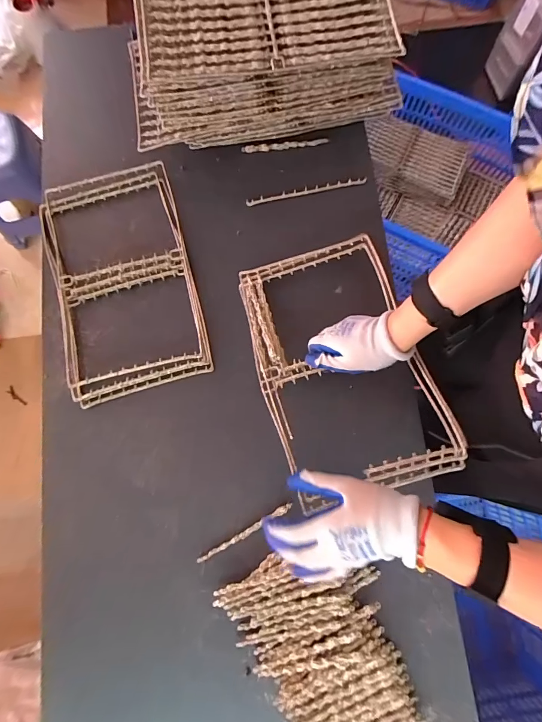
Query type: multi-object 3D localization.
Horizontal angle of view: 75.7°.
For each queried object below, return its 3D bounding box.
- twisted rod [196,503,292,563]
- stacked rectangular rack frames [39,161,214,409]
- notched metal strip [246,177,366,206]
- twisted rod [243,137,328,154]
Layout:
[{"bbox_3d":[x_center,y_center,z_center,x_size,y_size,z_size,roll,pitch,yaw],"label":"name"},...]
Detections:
[{"bbox_3d":[-0.038,0.256,0.518,0.156,0.007,0.011,-30,81,-5],"label":"twisted rod"},{"bbox_3d":[-0.251,-0.138,0.586,0.231,0.029,0.383,-14,80,-3],"label":"stacked rectangular rack frames"},{"bbox_3d":[0.062,-0.299,0.613,0.213,0.011,0.011,-11,79,-2],"label":"notched metal strip"},{"bbox_3d":[0.025,-0.389,0.631,0.152,0.013,0.011,-4,79,-1],"label":"twisted rod"}]

